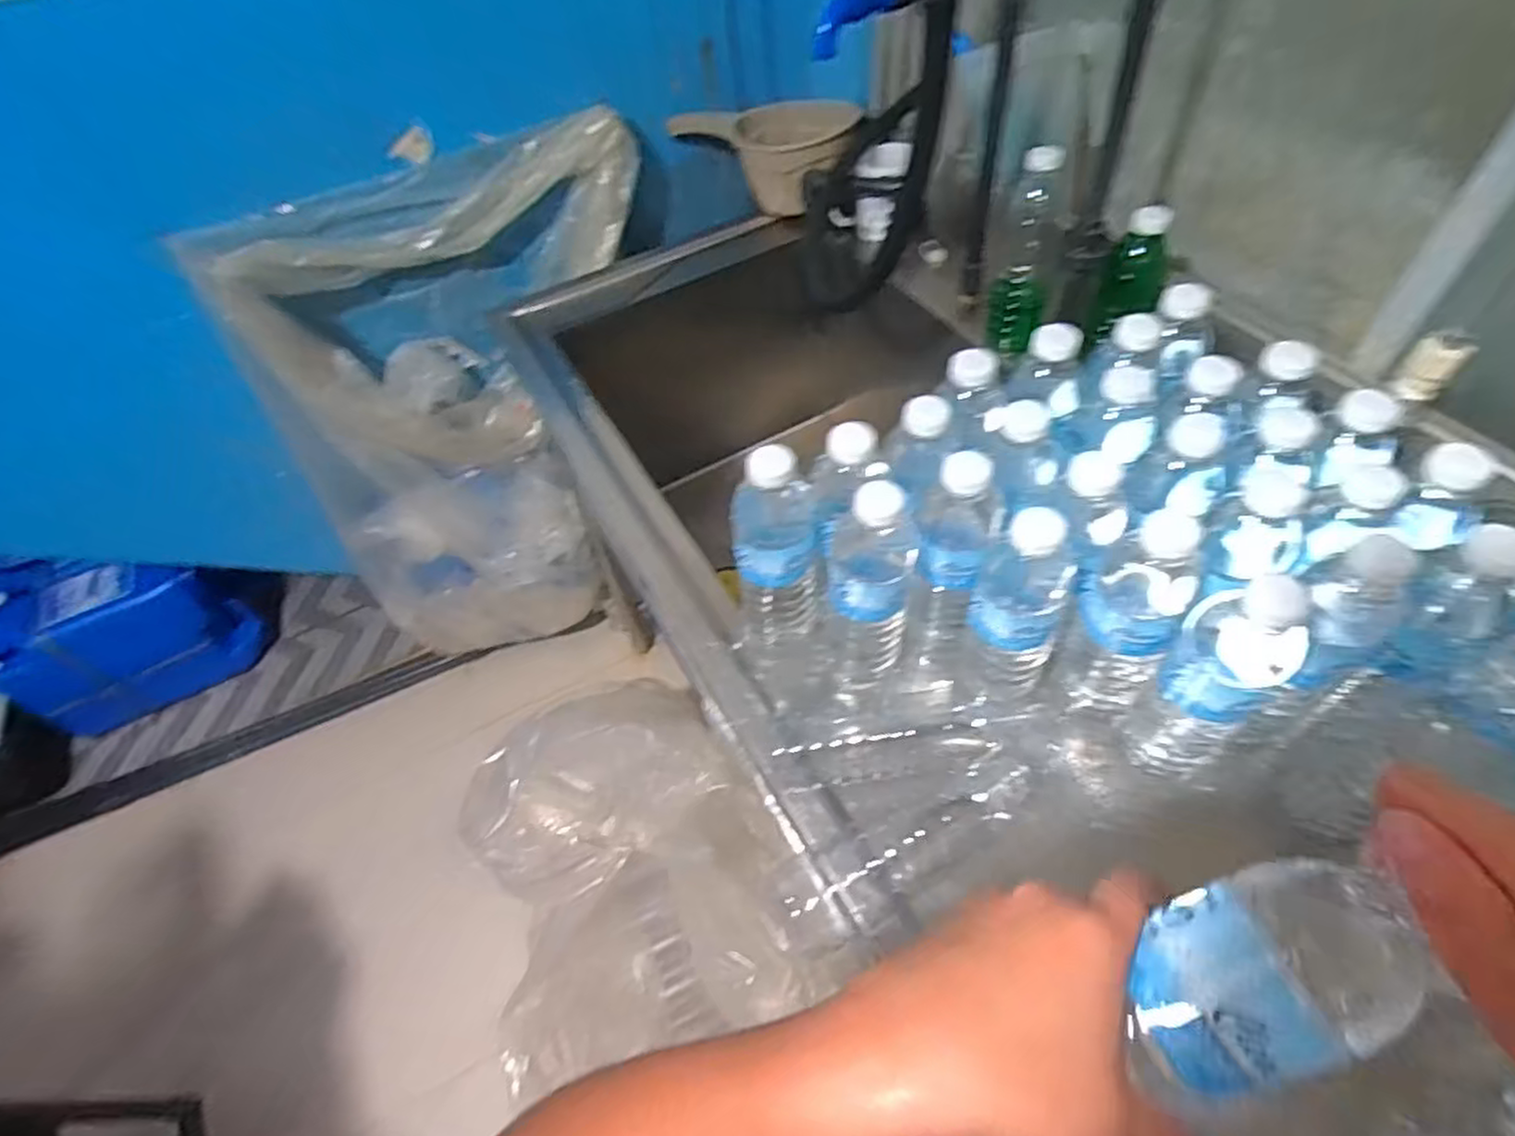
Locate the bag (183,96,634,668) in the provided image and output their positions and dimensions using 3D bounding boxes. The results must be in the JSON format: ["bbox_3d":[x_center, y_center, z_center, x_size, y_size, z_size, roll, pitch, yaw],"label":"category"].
[{"bbox_3d":[-0.453,-0.224,1.299,0.609,0.852,0.311,-7,53,-1],"label":"bag"}]

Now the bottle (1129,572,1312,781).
[{"bbox_3d":[0.308,0.081,0.499,0.073,0.180,0.067,-36,58,-21],"label":"bottle"}]

